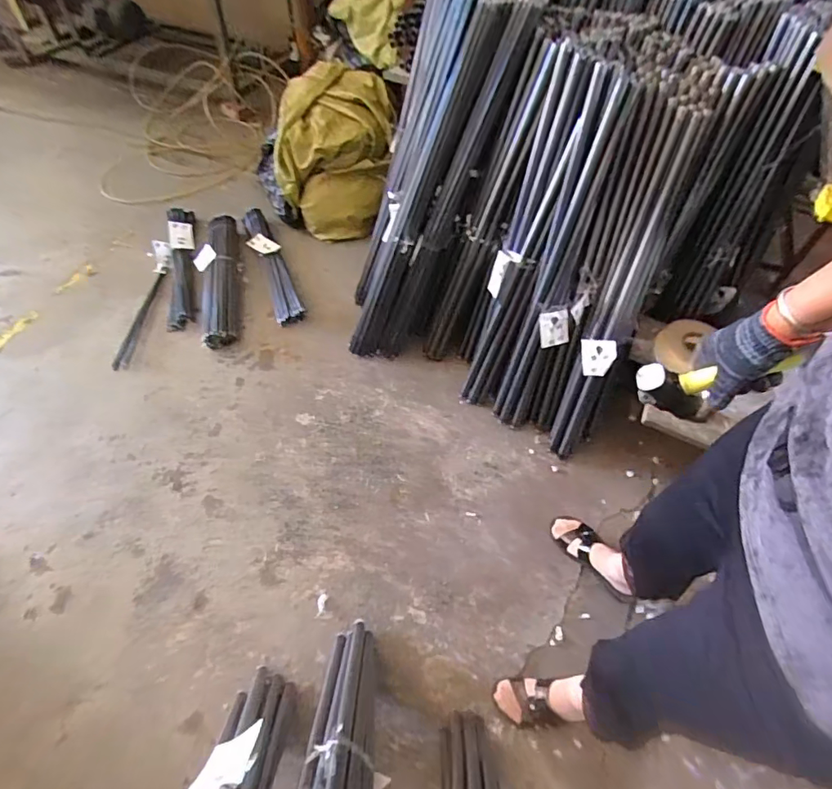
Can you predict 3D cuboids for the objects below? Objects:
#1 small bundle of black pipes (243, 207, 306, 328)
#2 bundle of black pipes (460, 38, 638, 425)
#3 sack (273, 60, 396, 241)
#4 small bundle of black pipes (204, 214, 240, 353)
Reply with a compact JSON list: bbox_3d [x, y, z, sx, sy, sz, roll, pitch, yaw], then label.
[{"bbox_3d":[-0.510,-0.465,1.710,0.100,0.062,0.548,-19,60,-17],"label":"small bundle of black pipes"},{"bbox_3d":[0.293,-0.320,1.194,0.184,0.864,0.114,16,31,6],"label":"bundle of black pipes"},{"bbox_3d":[-0.283,-0.862,1.767,0.389,0.364,0.482,4,54,0],"label":"sack"},{"bbox_3d":[-0.650,-0.401,1.638,0.116,0.080,0.583,-5,57,-8],"label":"small bundle of black pipes"}]

